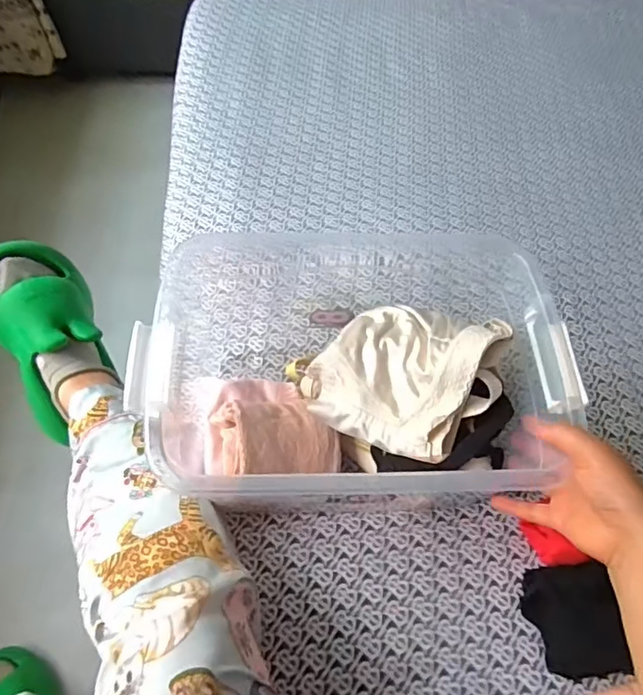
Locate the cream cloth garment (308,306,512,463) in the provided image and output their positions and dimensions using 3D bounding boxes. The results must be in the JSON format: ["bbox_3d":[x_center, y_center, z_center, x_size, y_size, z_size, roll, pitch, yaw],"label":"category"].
[{"bbox_3d":[0.071,0.022,0.497,0.169,0.043,0.138,11,74,21],"label":"cream cloth garment"}]

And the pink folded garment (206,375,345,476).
[{"bbox_3d":[-0.053,0.080,0.549,0.126,0.078,0.114,-7,60,-8],"label":"pink folded garment"}]

